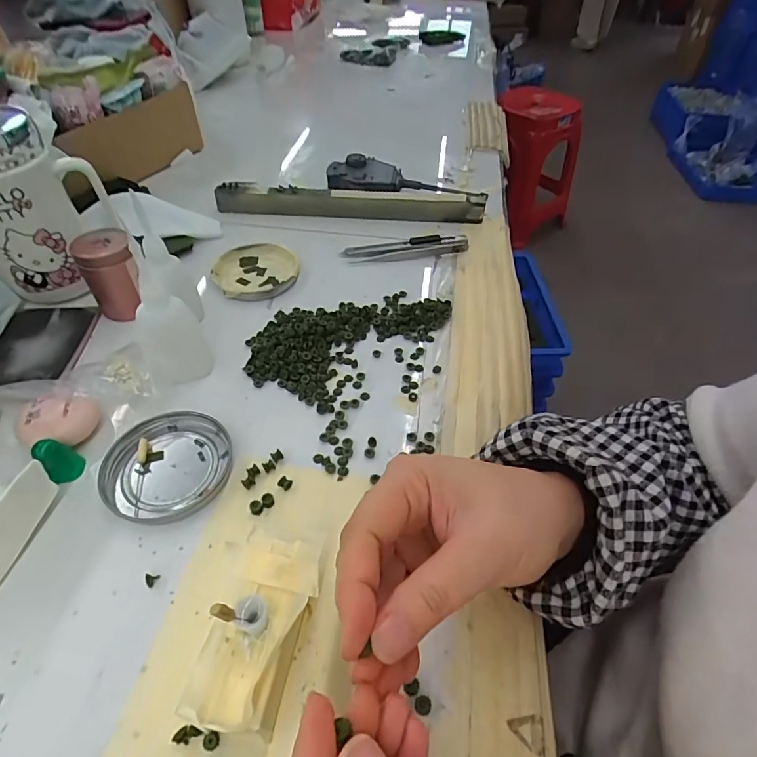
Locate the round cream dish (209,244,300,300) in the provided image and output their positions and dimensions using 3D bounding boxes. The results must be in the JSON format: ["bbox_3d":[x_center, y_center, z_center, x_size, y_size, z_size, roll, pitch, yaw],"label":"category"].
[{"bbox_3d":[-0.117,-0.104,0.444,0.078,0.008,0.077,2,48,0],"label":"round cream dish"}]

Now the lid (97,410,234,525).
[{"bbox_3d":[-0.137,0.055,0.301,0.079,0.007,0.075,1,48,-1],"label":"lid"}]

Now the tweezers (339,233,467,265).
[{"bbox_3d":[0.028,-0.135,0.478,0.128,0.008,0.029,-4,48,-5],"label":"tweezers"}]

